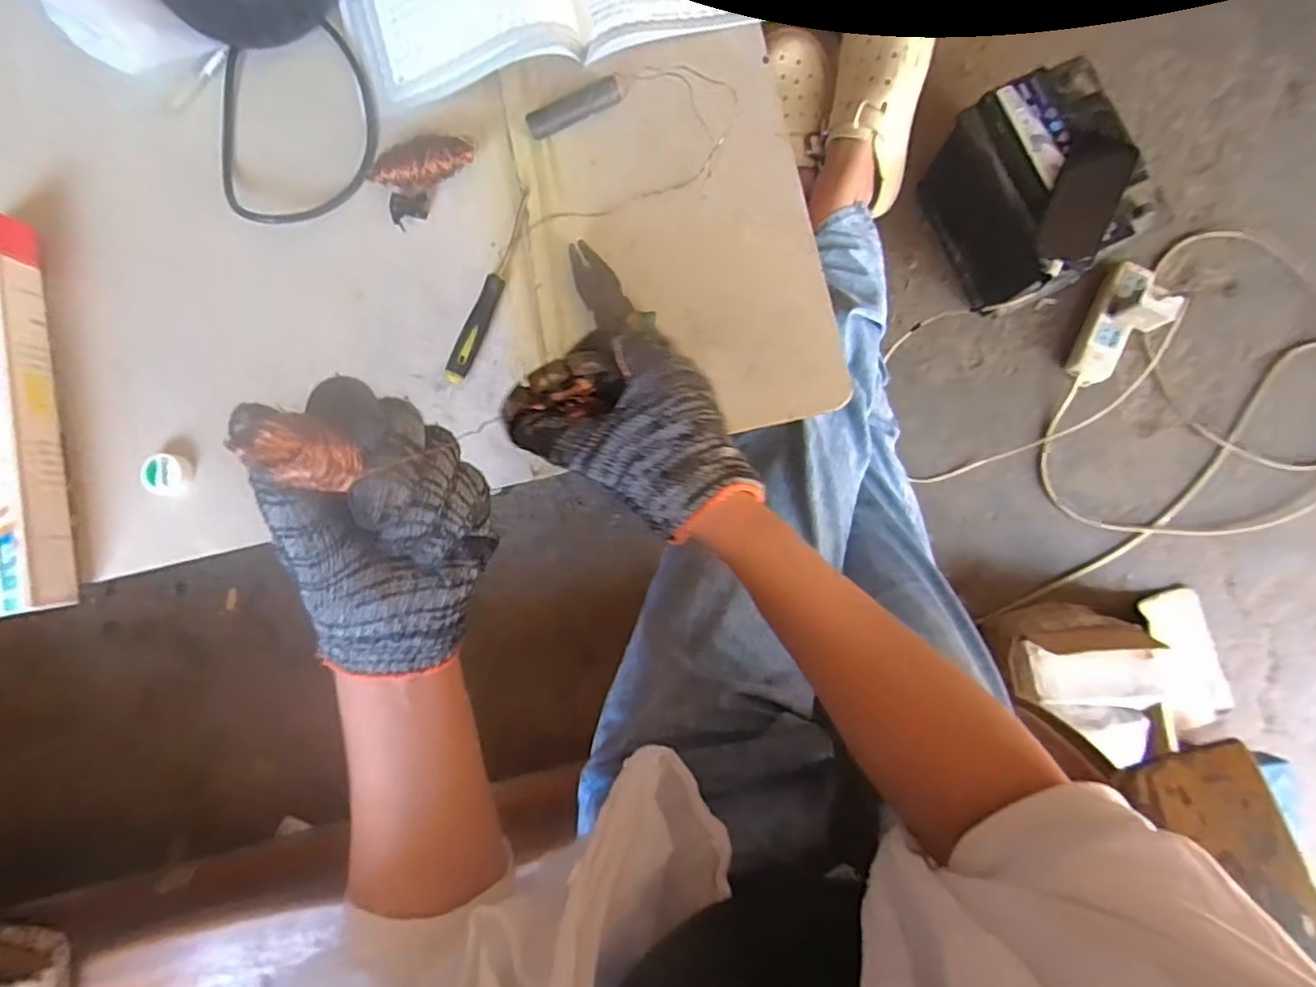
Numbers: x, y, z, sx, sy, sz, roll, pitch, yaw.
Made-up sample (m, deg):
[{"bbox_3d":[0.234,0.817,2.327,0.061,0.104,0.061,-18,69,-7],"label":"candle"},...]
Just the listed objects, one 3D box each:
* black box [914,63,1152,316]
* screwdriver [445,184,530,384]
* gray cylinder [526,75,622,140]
[{"bbox_3d":[0.487,-0.384,0.832,0.162,0.194,0.234,-21,86,-1],"label":"black box"},{"bbox_3d":[-0.127,-0.160,0.483,0.016,0.011,0.160,22,87,2],"label":"screwdriver"},{"bbox_3d":[-0.065,-0.295,0.485,0.075,0.015,0.019,-23,86,-1],"label":"gray cylinder"}]

